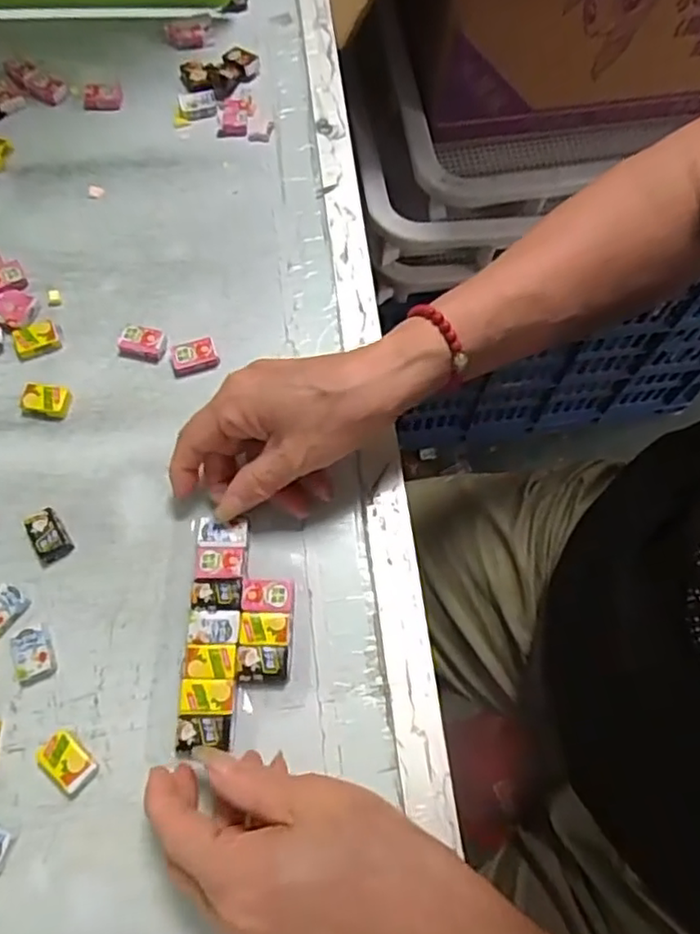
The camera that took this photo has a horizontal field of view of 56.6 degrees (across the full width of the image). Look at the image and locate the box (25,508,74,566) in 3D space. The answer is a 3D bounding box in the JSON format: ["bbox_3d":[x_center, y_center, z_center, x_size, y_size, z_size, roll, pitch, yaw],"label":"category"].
[{"bbox_3d":[-0.164,0.037,0.353,0.018,0.009,0.028,-27,71,-12],"label":"box"}]

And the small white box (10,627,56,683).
[{"bbox_3d":[-0.162,0.095,0.330,0.019,0.008,0.025,-25,71,-11],"label":"small white box"}]

